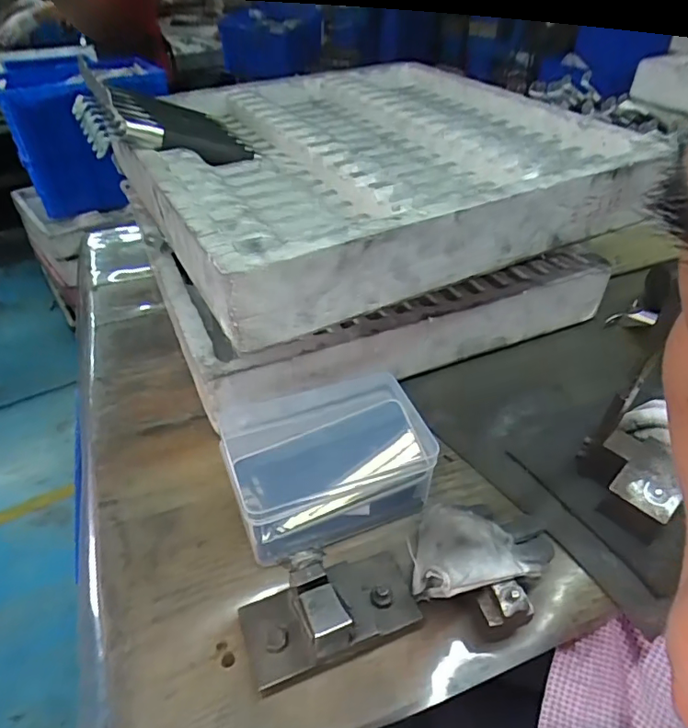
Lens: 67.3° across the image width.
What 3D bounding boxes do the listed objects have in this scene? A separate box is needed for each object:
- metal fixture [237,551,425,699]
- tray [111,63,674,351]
[{"bbox_3d":[-0.011,0.174,0.383,0.132,0.062,0.069,-17,43,-19],"label":"metal fixture"},{"bbox_3d":[0.020,-0.276,0.667,0.540,0.080,0.512,-20,44,-22],"label":"tray"}]

